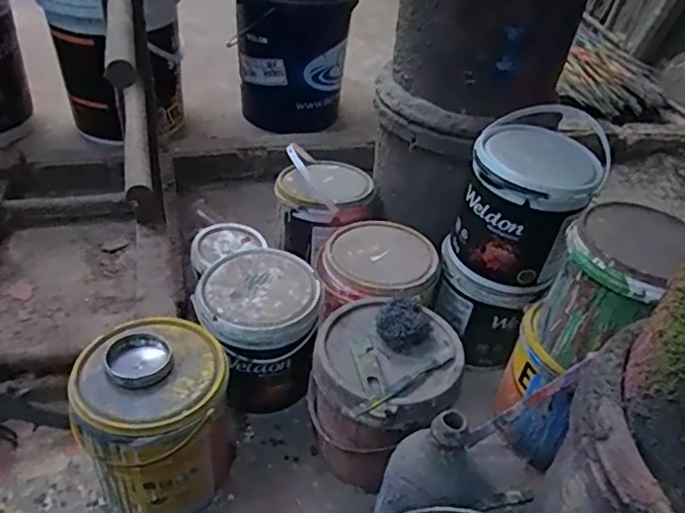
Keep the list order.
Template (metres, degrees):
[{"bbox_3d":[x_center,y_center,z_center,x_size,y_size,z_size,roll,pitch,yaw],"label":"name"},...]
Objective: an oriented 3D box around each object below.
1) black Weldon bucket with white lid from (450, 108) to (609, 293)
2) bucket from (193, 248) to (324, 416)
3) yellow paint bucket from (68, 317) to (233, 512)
[{"bbox_3d":[0.271,-0.079,0.873,0.169,0.176,0.175,2,39,-2],"label":"black Weldon bucket with white lid"},{"bbox_3d":[-0.122,0.108,0.888,0.168,0.164,0.182,2,39,-2],"label":"bucket"},{"bbox_3d":[-0.234,0.209,0.757,0.174,0.209,0.178,-7,42,-14],"label":"yellow paint bucket"}]

